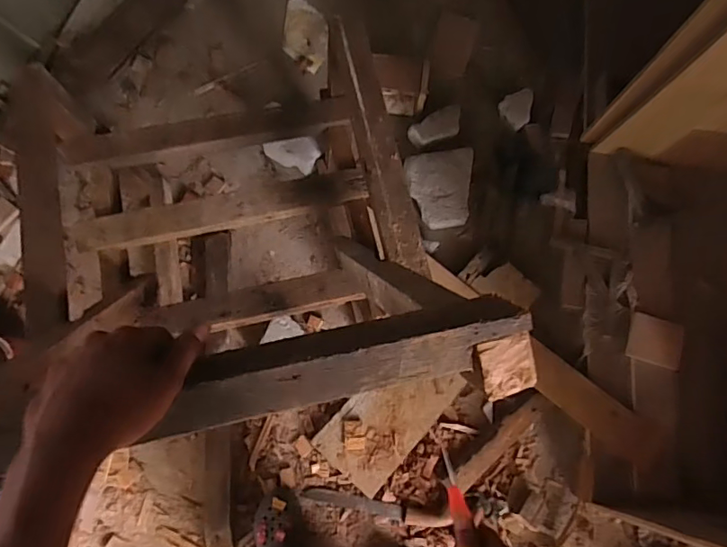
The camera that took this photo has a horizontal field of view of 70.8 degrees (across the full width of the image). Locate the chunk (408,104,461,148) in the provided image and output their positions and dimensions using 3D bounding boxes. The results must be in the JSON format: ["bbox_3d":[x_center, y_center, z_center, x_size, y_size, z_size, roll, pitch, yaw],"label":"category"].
[{"bbox_3d":[0.198,-0.396,1.390,0.156,0.070,0.086,-21,77,-7],"label":"chunk"}]

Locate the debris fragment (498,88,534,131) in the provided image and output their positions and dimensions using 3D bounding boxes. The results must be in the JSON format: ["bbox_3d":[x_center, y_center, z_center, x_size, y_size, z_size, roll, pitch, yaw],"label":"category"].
[{"bbox_3d":[0.438,-0.462,1.441,0.103,0.019,0.098,-28,85,8],"label":"debris fragment"}]

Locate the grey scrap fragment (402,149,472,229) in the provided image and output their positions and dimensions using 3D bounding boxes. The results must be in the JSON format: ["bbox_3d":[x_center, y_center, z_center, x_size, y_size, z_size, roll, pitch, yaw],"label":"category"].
[{"bbox_3d":[0.207,-0.223,1.344,0.174,0.064,0.201,-7,76,-3],"label":"grey scrap fragment"}]

